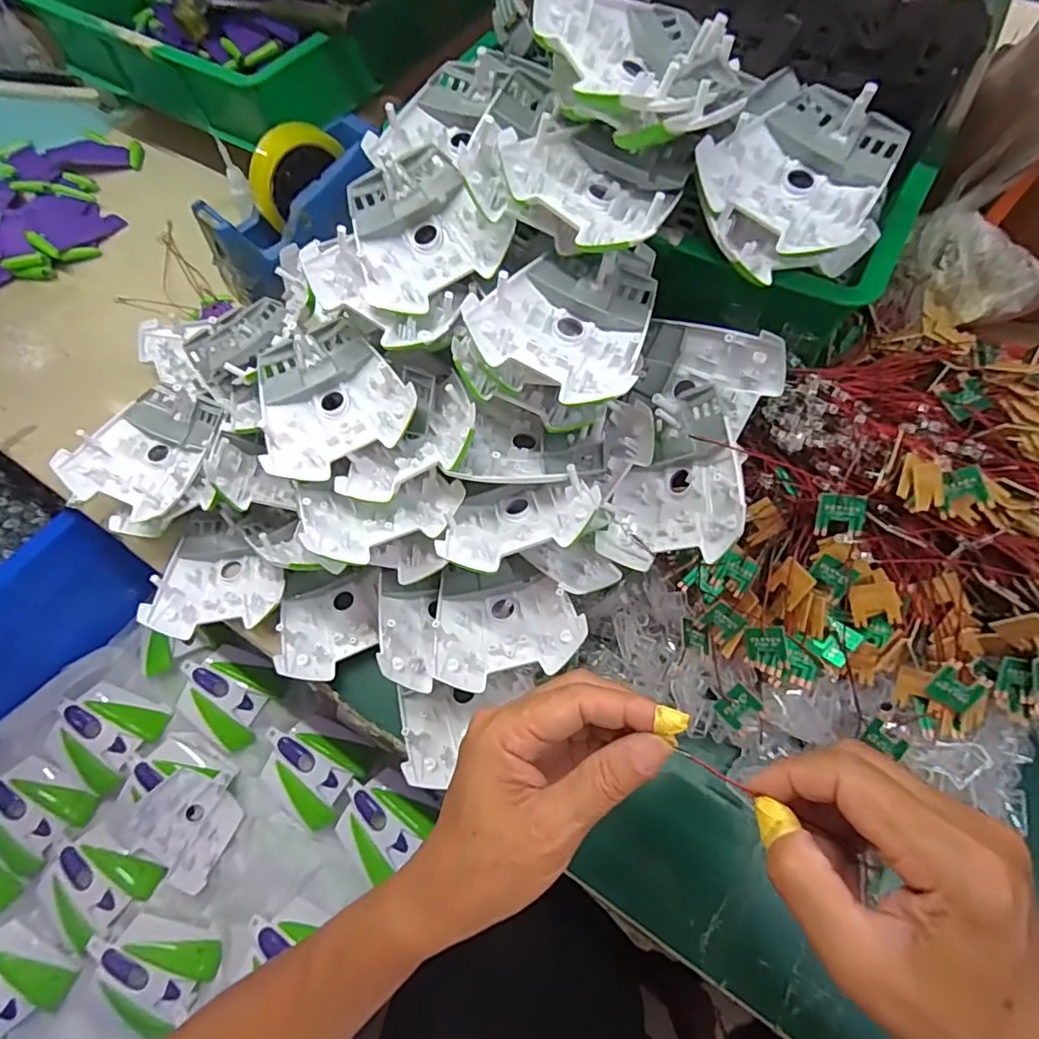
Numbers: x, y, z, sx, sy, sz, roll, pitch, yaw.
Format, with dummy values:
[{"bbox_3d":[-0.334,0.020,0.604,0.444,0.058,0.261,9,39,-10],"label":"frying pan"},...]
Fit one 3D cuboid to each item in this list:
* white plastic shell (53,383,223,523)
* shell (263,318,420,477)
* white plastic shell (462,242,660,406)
[{"bbox_3d":[-0.296,-0.055,0.445,0.097,0.027,0.104,-1,65,1],"label":"white plastic shell"},{"bbox_3d":[-0.124,-0.085,0.375,0.095,0.025,0.103,-18,66,-7],"label":"shell"},{"bbox_3d":[0.038,-0.126,0.332,0.094,0.029,0.119,28,69,14],"label":"white plastic shell"}]

